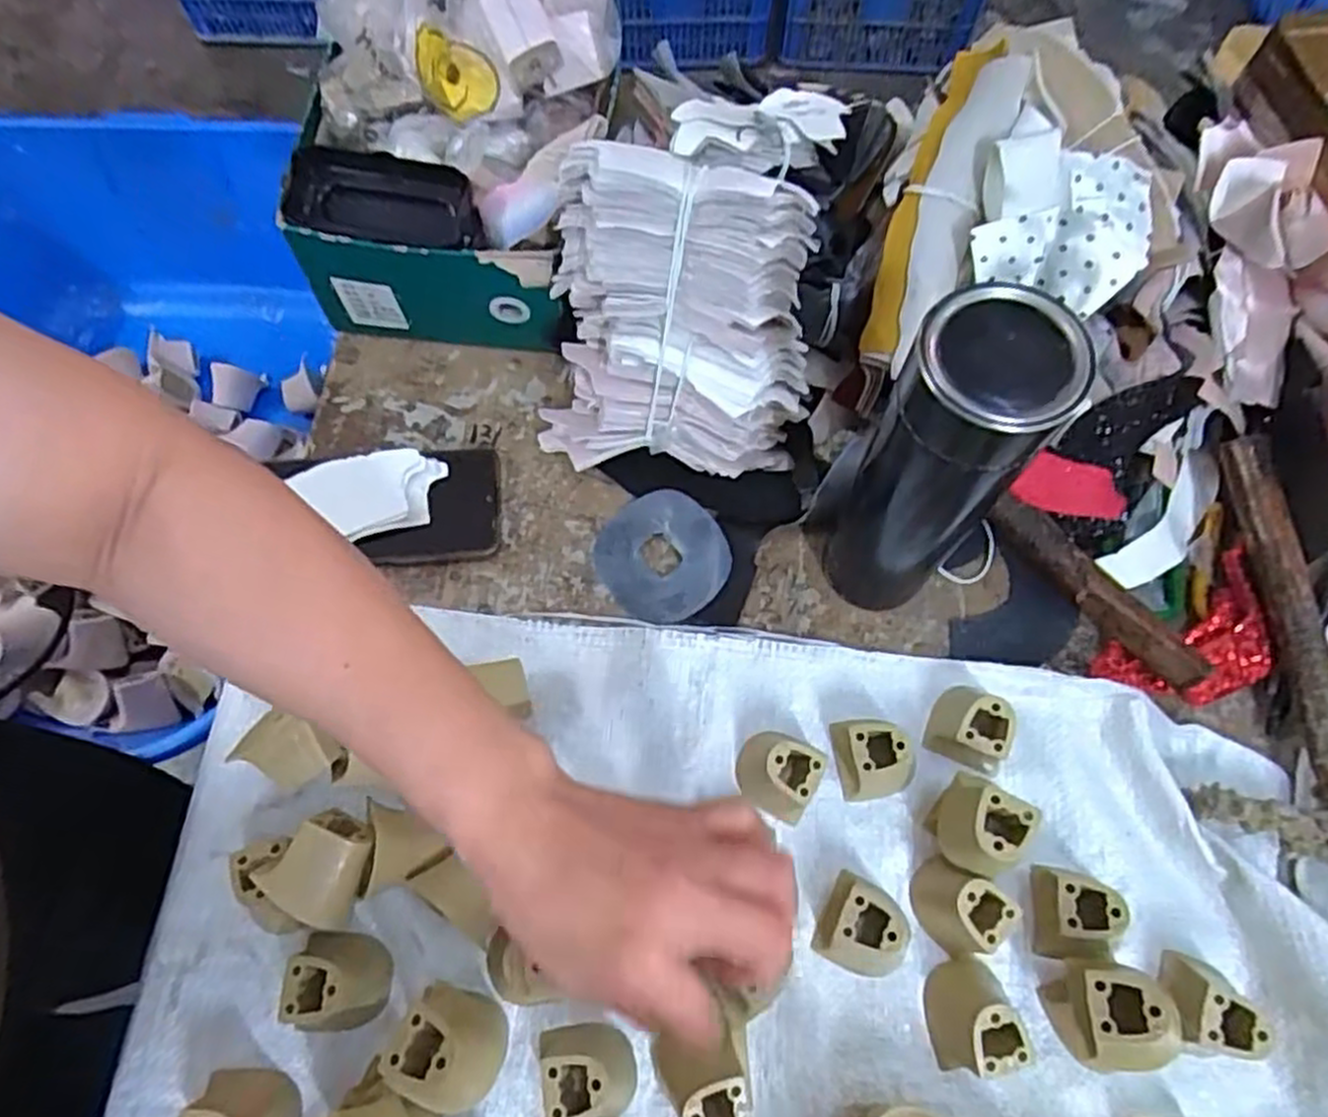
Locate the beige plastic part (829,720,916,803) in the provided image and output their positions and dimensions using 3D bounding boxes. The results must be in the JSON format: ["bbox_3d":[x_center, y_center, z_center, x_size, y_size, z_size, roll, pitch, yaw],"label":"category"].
[{"bbox_3d":[0.119,0.107,0.429,0.044,0.036,0.044,-11,68,-5],"label":"beige plastic part"}]

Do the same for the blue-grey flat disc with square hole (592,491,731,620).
[{"bbox_3d":[-0.001,-0.003,0.486,0.079,0.008,0.082,0,67,0],"label":"blue-grey flat disc with square hole"}]

